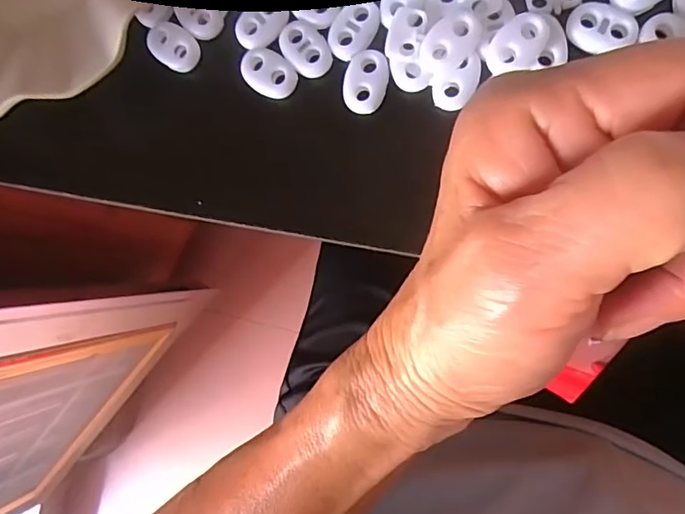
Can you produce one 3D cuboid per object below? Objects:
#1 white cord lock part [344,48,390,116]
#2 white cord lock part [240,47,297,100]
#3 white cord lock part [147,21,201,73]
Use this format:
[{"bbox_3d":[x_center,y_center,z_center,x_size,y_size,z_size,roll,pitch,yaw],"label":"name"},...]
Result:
[{"bbox_3d":[0.008,-0.063,0.186,0.015,0.004,0.022,12,91,11],"label":"white cord lock part"},{"bbox_3d":[-0.028,-0.069,0.194,0.022,0.004,0.015,38,96,10],"label":"white cord lock part"},{"bbox_3d":[-0.067,-0.083,0.202,0.023,0.004,0.015,37,96,10],"label":"white cord lock part"}]

